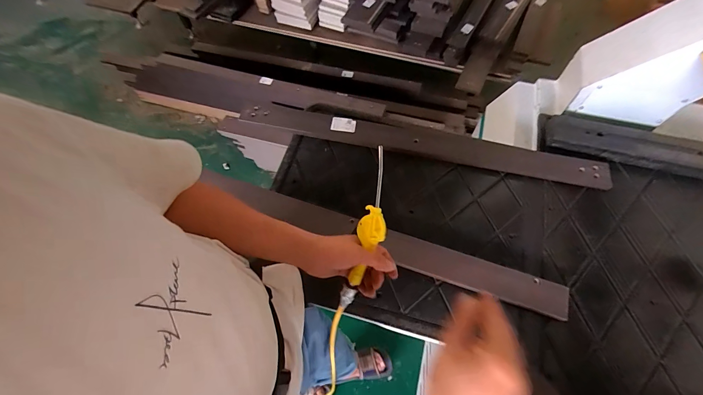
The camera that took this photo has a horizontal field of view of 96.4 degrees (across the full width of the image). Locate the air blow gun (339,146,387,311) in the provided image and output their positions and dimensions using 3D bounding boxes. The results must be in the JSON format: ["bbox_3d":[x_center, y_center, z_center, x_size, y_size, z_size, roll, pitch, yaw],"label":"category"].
[{"bbox_3d":[0.029,0.060,0.502,0.047,0.048,0.268,18,102,11],"label":"air blow gun"}]

